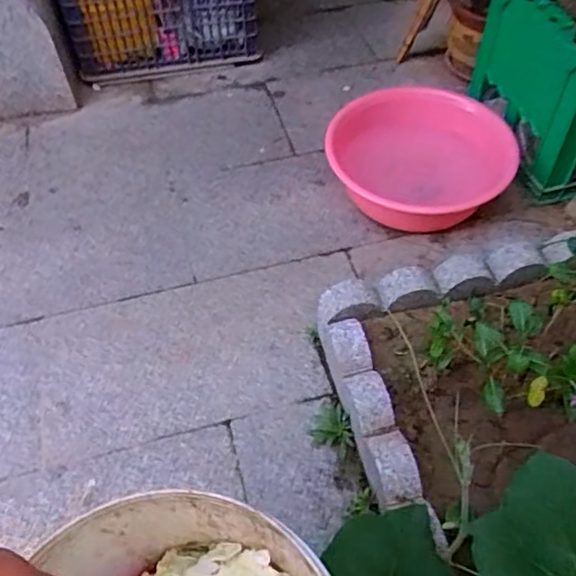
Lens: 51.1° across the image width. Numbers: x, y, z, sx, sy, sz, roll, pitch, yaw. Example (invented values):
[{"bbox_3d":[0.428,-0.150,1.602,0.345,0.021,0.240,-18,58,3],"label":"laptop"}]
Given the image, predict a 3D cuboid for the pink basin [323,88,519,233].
[{"bbox_3d":[0.259,-0.259,1.234,0.354,0.123,0.354,-2,52,2],"label":"pink basin"}]

